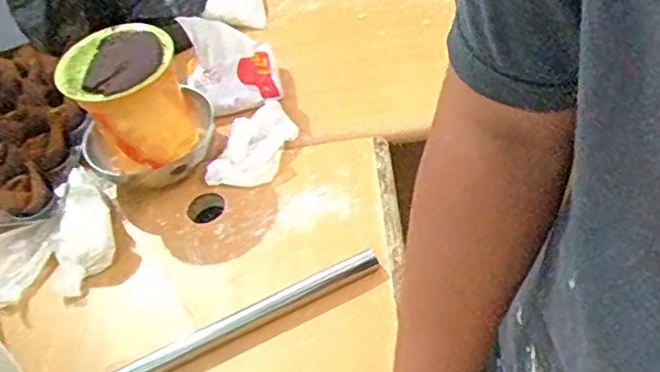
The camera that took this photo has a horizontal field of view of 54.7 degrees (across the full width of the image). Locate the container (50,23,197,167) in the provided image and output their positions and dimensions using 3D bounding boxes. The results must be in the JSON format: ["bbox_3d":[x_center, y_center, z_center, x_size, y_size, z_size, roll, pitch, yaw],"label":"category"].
[{"bbox_3d":[-0.242,-0.097,0.803,0.132,0.167,0.123,-27,49,-12],"label":"container"}]

